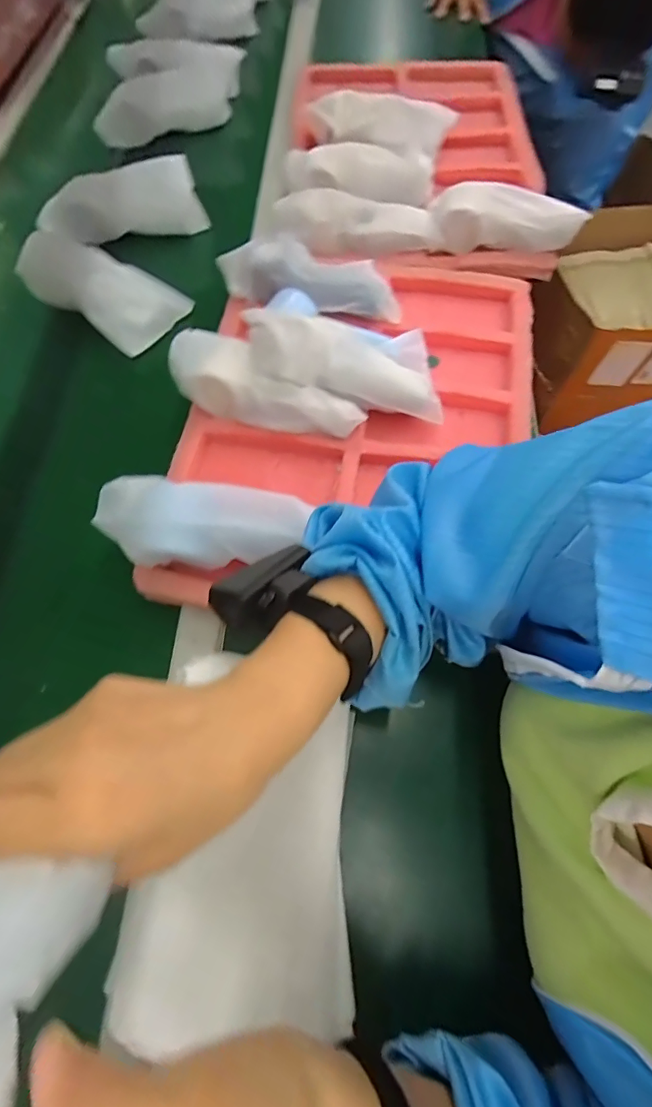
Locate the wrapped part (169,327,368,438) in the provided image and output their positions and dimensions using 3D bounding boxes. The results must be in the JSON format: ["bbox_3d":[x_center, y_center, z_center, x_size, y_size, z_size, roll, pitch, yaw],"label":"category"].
[{"bbox_3d":[-0.058,-0.158,0.454,0.186,0.041,0.061,20,69,9],"label":"wrapped part"}]

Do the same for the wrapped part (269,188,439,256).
[{"bbox_3d":[0.037,-0.399,0.569,0.192,0.040,0.055,7,68,4],"label":"wrapped part"}]

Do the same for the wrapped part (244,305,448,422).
[{"bbox_3d":[0.022,-0.186,0.452,0.199,0.049,0.068,14,67,-10],"label":"wrapped part"}]

